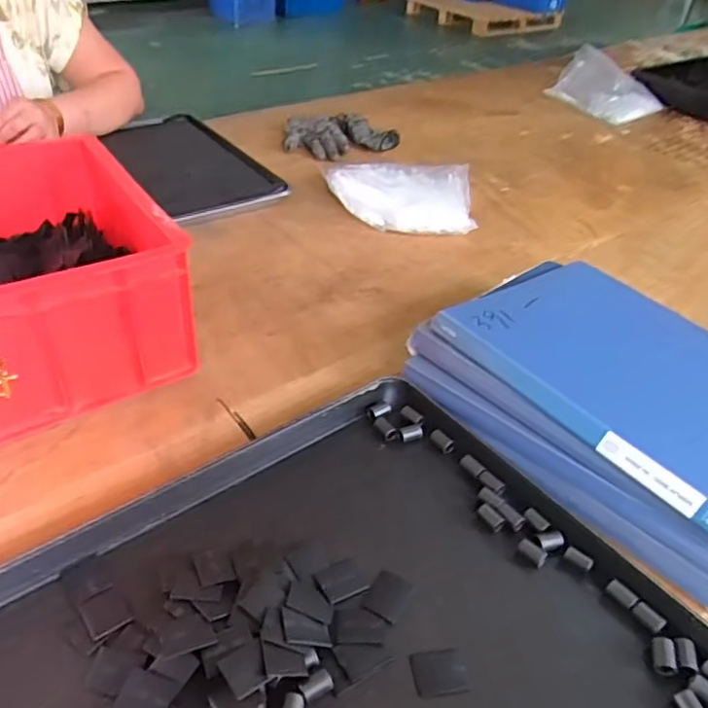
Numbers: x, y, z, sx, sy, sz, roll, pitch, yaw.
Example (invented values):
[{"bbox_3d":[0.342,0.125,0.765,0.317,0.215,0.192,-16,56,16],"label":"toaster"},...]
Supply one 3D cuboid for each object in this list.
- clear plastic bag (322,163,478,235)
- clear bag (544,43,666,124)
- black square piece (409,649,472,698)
[{"bbox_3d":[0.067,-0.248,0.927,0.220,0.033,0.197,4,39,2],"label":"clear plastic bag"},{"bbox_3d":[0.565,-0.607,1.364,0.175,0.092,0.217,-23,46,-28],"label":"clear bag"},{"bbox_3d":[0.056,0.207,0.397,0.035,0.004,0.027,-4,40,-8],"label":"black square piece"}]

